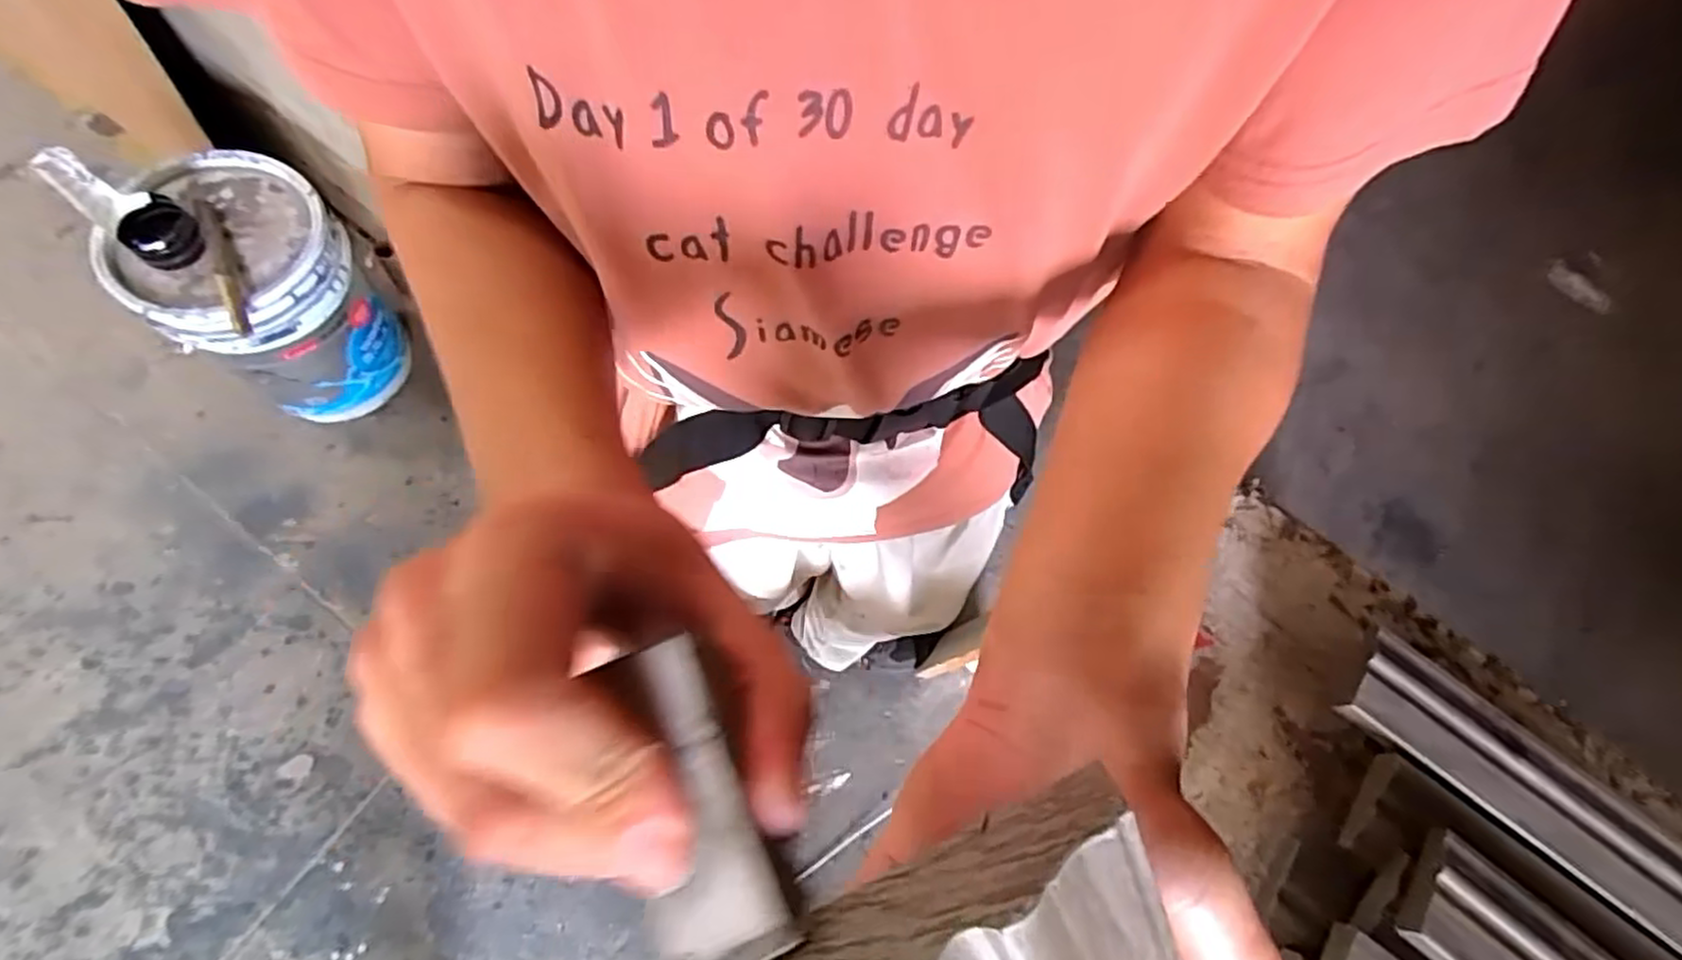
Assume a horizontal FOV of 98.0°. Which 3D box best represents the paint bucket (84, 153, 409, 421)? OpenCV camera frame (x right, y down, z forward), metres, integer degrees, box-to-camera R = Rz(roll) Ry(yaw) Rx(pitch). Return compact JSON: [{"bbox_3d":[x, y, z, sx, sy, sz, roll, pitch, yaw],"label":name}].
[{"bbox_3d":[-0.939,-0.308,1.250,0.300,0.436,0.285,2,69,-6],"label":"paint bucket"}]

